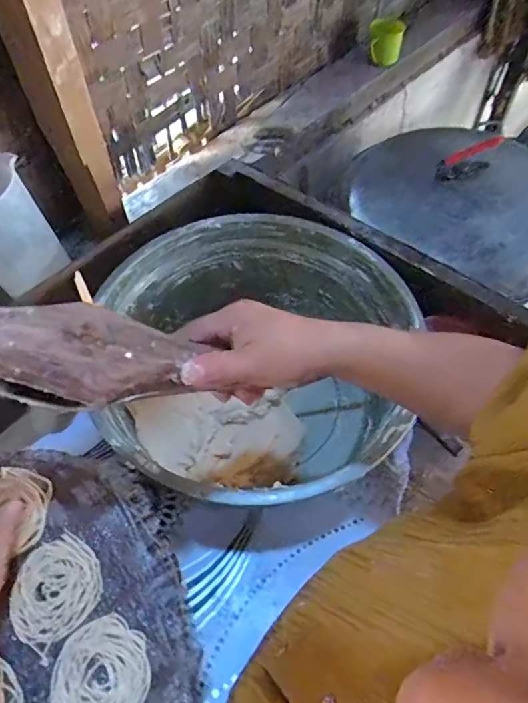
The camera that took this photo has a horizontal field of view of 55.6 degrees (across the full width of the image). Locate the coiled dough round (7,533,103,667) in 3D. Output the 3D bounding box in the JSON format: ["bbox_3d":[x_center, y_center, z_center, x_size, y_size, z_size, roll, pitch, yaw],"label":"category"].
[{"bbox_3d":[-0.175,0.199,0.417,0.070,0.005,0.078,33,63,20],"label":"coiled dough round"}]

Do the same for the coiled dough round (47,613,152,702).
[{"bbox_3d":[-0.126,0.248,0.383,0.075,0.004,0.077,0,57,1],"label":"coiled dough round"}]

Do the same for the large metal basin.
[{"bbox_3d":[-0.017,0.016,0.681,0.399,0.164,0.415,0,57,1],"label":"large metal basin"}]

